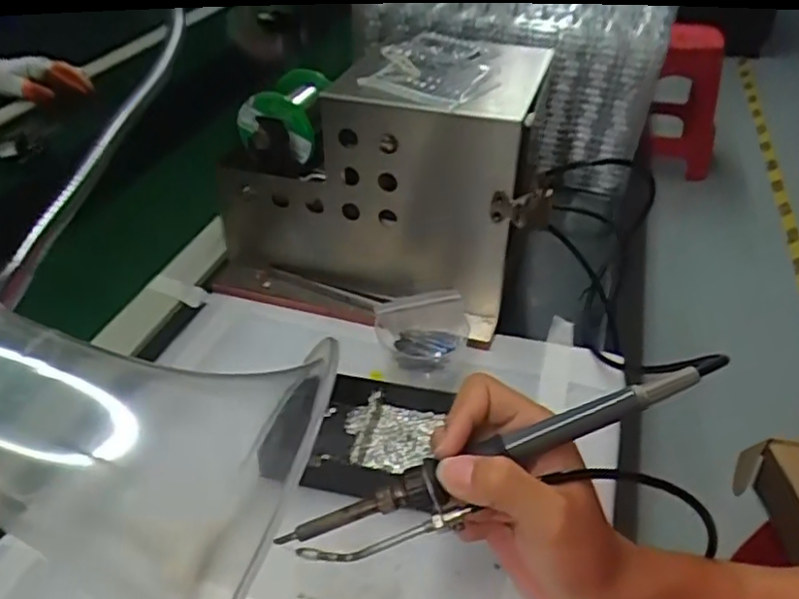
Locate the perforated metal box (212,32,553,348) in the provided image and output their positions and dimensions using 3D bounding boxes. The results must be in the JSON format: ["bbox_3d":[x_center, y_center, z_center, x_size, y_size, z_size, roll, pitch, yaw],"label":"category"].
[{"bbox_3d":[-0.012,-0.103,0.541,0.245,0.179,0.174,11,40,16],"label":"perforated metal box"}]

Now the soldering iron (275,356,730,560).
[{"bbox_3d":[0.051,0.076,0.309,0.221,0.021,0.024,-23,42,1],"label":"soldering iron"}]

